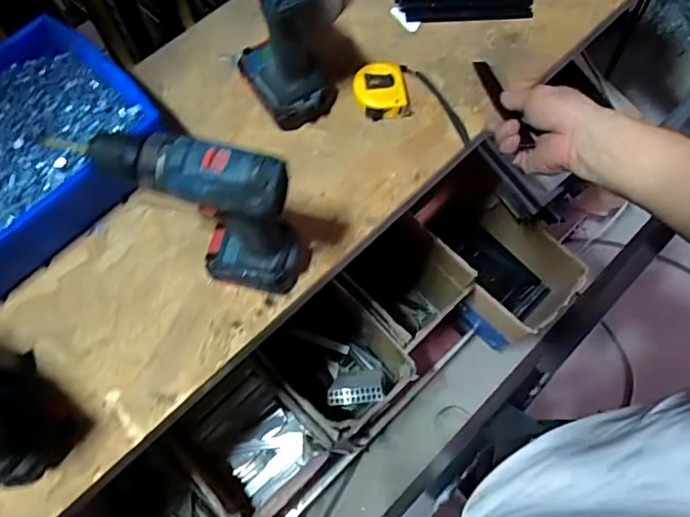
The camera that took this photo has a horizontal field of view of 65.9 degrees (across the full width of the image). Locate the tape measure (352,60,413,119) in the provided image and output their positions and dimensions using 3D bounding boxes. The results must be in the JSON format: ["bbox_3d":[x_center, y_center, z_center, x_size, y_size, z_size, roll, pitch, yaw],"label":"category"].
[{"bbox_3d":[0.045,-0.208,0.652,0.067,0.030,0.065,-3,71,-3],"label":"tape measure"}]

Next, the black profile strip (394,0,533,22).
[{"bbox_3d":[0.160,-0.340,0.711,0.177,0.017,0.044,-3,71,-3],"label":"black profile strip"}]

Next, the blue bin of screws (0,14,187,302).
[{"bbox_3d":[-0.365,-0.111,0.581,0.221,0.080,0.298,44,75,12],"label":"blue bin of screws"}]

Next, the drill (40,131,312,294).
[{"bbox_3d":[-0.119,-0.036,0.490,0.155,0.213,0.064,11,71,2],"label":"drill"}]

